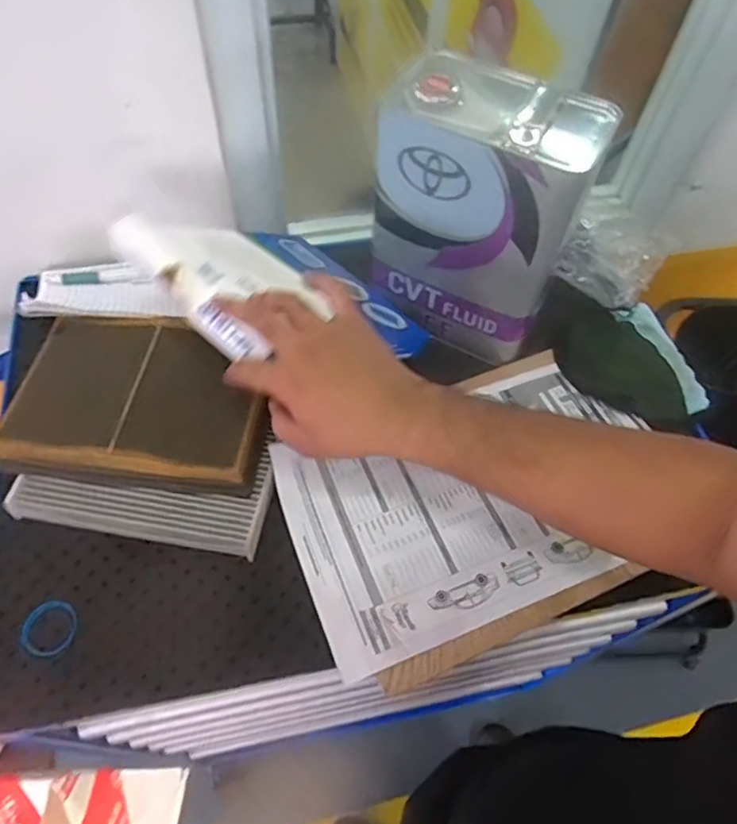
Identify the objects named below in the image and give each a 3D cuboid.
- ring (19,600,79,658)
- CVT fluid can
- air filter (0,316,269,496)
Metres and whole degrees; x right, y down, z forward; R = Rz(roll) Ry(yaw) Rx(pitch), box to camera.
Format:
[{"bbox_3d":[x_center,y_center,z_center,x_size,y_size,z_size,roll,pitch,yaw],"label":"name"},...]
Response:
[{"bbox_3d":[-0.253,0.172,0.473,0.042,0.012,0.040,1,57,-2],"label":"ring"},{"bbox_3d":[0.104,-0.183,0.568,0.171,0.232,0.108,28,60,14],"label":"CVT fluid can"},{"bbox_3d":[-0.197,-0.015,0.539,0.218,0.028,0.157,7,57,2],"label":"air filter"}]

